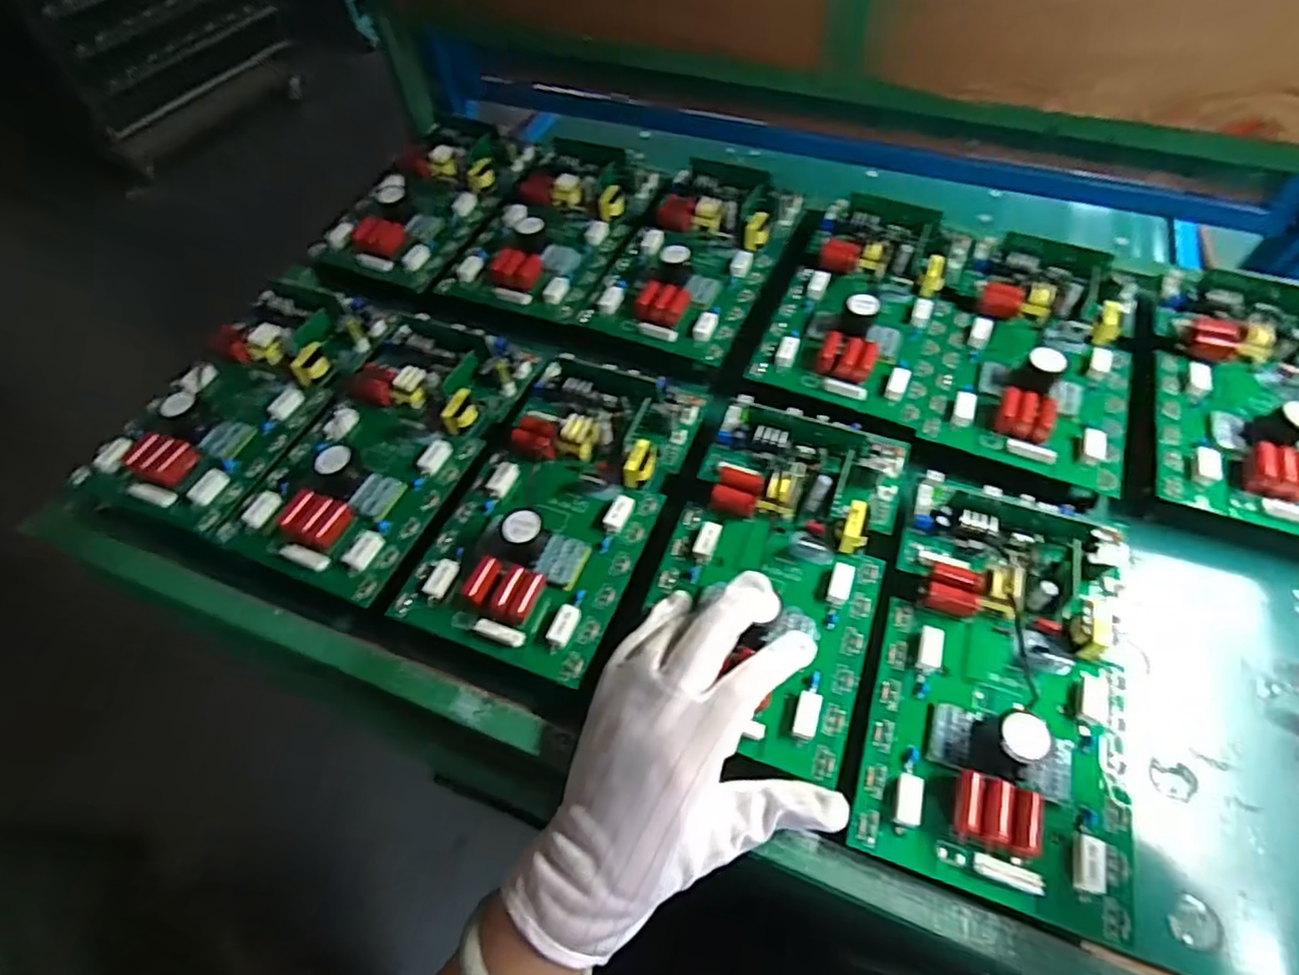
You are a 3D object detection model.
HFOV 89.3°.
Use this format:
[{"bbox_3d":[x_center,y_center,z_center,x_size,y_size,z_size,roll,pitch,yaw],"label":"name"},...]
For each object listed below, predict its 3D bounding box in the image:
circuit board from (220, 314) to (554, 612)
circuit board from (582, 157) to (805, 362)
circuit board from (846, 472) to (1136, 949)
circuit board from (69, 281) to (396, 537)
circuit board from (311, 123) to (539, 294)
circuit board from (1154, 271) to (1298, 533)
[{"bbox_3d":[-0.187,-0.038,0.459,0.140,0.034,0.222,17,60,14],"label":"circuit board"},{"bbox_3d":[0.040,-0.203,0.542,0.120,0.030,0.214,20,60,16],"label":"circuit board"},{"bbox_3d":[0.191,0.091,0.347,0.122,0.037,0.221,15,59,13],"label":"circuit board"},{"bbox_3d":[-0.301,-0.077,0.483,0.121,0.042,0.215,17,60,14],"label":"circuit board"},{"bbox_3d":[-0.209,-0.277,0.610,0.121,0.034,0.208,19,60,15],"label":"circuit board"},{"bbox_3d":[0.415,-0.066,0.437,0.126,0.032,0.206,15,59,13],"label":"circuit board"}]

